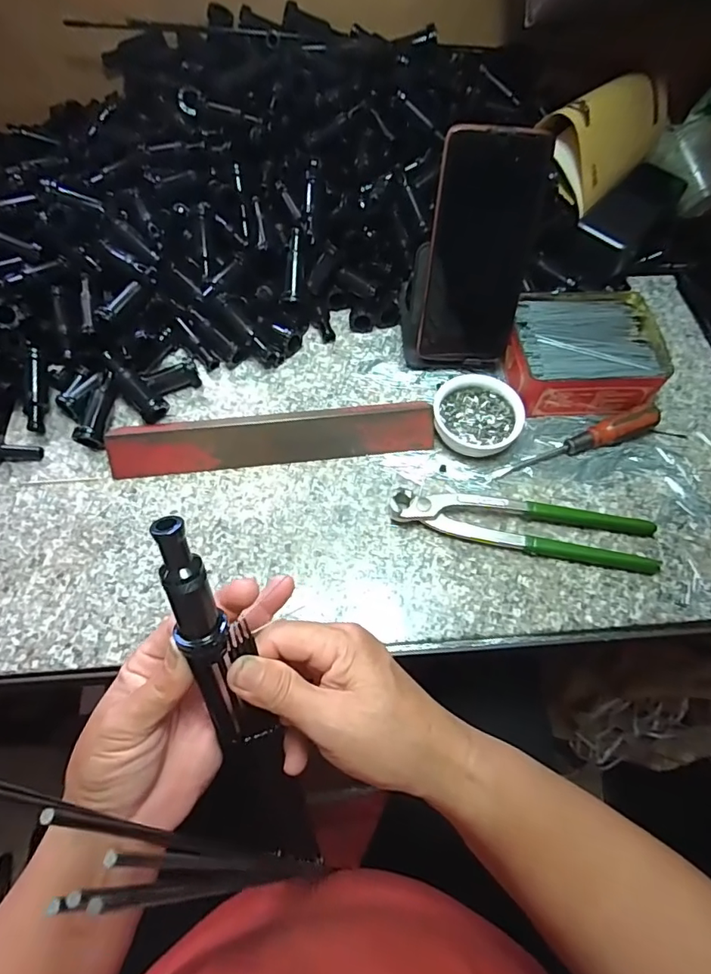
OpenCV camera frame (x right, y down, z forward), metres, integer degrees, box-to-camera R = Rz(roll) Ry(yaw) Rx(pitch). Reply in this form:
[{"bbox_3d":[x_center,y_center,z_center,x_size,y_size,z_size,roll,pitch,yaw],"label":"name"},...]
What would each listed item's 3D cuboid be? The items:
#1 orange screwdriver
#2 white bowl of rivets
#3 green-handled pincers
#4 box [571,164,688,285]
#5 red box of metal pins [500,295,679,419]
[{"bbox_3d":[0.181,-0.038,0.414,0.143,0.025,0.017,-15,64,-8],"label":"orange screwdriver"},{"bbox_3d":[0.101,-0.058,0.423,0.070,0.025,0.064,0,62,0],"label":"white bowl of rivets"},{"bbox_3d":[0.127,0.028,0.384,0.198,0.019,0.041,9,63,4],"label":"green-handled pincers"},{"bbox_3d":[0.256,-0.250,0.490,0.062,0.053,0.131,36,68,17],"label":"box"},{"bbox_3d":[0.196,-0.117,0.444,0.126,0.042,0.114,3,62,1],"label":"red box of metal pins"}]

